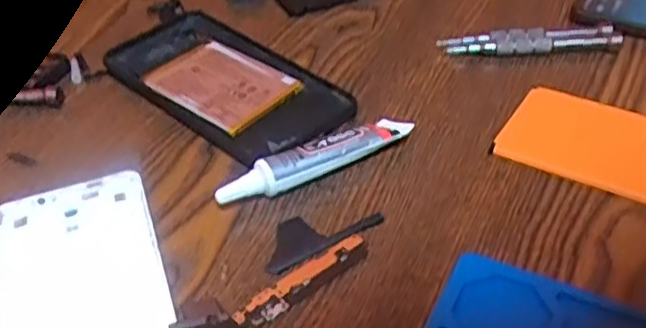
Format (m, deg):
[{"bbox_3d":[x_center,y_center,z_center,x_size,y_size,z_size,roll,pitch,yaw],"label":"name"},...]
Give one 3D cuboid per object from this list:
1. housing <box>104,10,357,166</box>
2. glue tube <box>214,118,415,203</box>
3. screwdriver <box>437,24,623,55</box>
[{"bbox_3d":[-0.061,-0.050,0.407,0.154,0.011,0.076,31,52,34],"label":"housing"},{"bbox_3d":[-0.002,-0.002,0.340,0.102,0.018,0.022,-26,45,-23],"label":"glue tube"},{"bbox_3d":[0.126,-0.076,0.419,0.104,0.013,0.016,-2,41,3],"label":"screwdriver"}]

